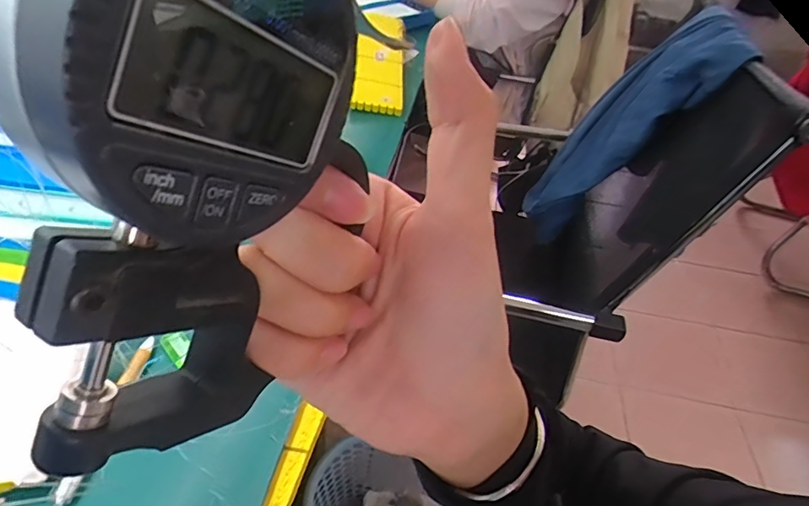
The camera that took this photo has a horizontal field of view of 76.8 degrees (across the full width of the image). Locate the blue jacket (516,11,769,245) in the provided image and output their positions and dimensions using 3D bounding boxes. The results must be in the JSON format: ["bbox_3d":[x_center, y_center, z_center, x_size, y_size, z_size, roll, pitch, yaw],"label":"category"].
[{"bbox_3d":[0.329,-0.186,0.801,0.112,0.428,0.156,48,52,9],"label":"blue jacket"}]

